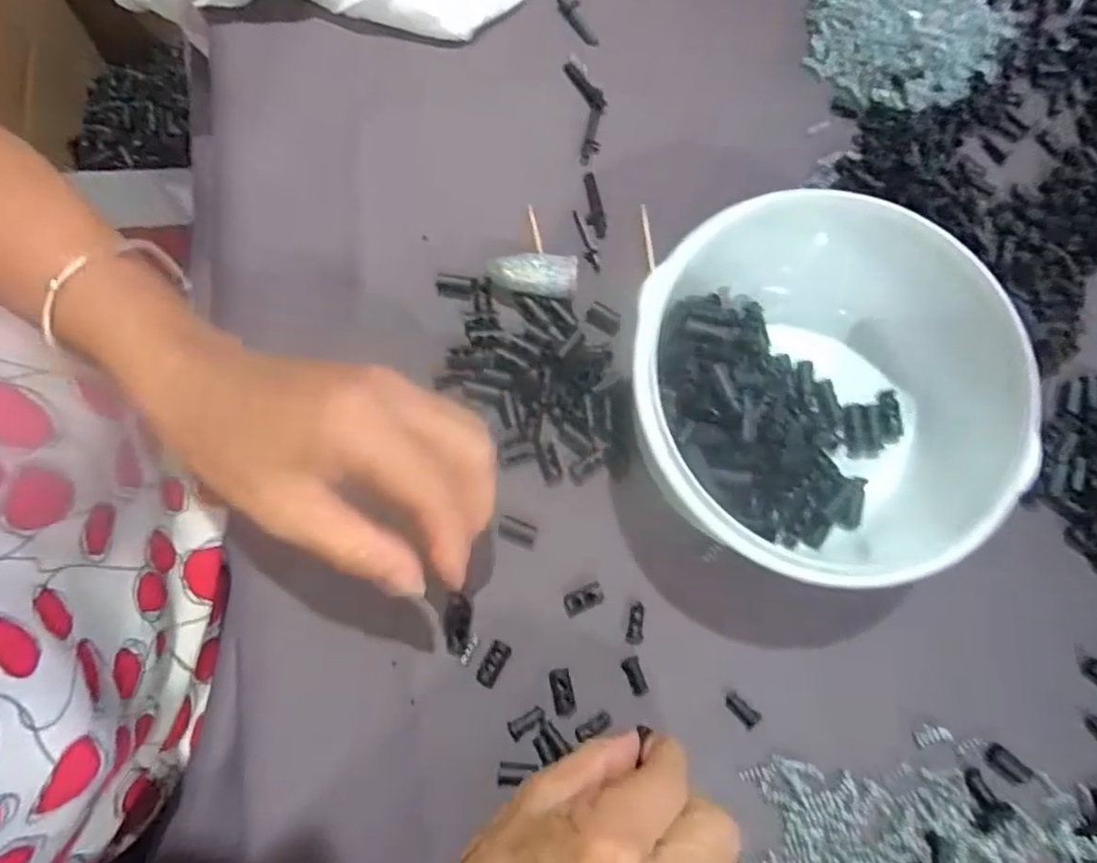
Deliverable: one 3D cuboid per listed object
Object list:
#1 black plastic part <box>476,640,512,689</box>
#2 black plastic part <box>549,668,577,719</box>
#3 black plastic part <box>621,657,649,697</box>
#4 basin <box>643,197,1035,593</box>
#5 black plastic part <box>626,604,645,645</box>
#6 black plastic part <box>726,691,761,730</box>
[{"bbox_3d":[-0.025,0.108,0.300,0.010,0.008,0.021,26,79,4],"label":"black plastic part"},{"bbox_3d":[0.007,0.121,0.300,0.010,0.005,0.021,-13,79,-4],"label":"black plastic part"},{"bbox_3d":[0.040,0.115,0.303,0.008,0.004,0.017,-18,79,-5],"label":"black plastic part"},{"bbox_3d":[0.117,-0.016,0.296,0.155,0.074,0.161,-11,78,-4],"label":"basin"},{"bbox_3d":[0.041,0.091,0.308,0.008,0.004,0.019,4,78,0],"label":"black plastic part"},{"bbox_3d":[0.090,0.129,0.301,0.018,0.005,0.008,44,81,8],"label":"black plastic part"}]

